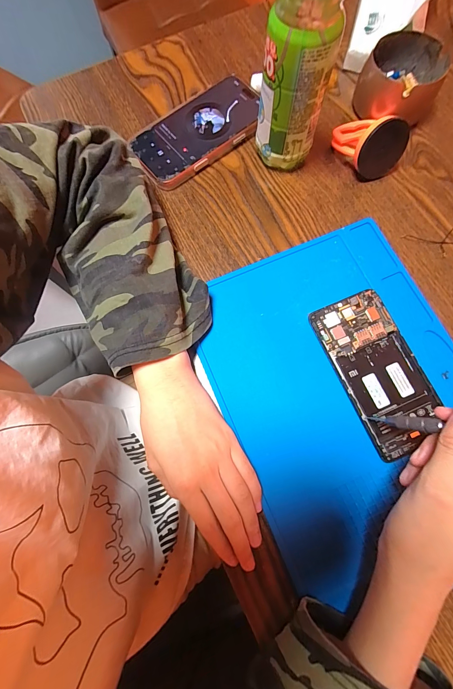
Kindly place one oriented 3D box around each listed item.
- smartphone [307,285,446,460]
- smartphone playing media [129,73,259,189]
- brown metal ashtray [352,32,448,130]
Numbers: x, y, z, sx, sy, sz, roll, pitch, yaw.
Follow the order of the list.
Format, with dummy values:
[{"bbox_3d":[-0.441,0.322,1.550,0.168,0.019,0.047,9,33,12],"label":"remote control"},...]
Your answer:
[{"bbox_3d":[0.141,0.023,0.270,0.072,0.009,0.144,-23,76,-5],"label":"smartphone"},{"bbox_3d":[-0.030,-0.248,0.340,0.160,0.017,0.080,-37,78,-8],"label":"smartphone playing media"},{"bbox_3d":[0.197,-0.297,0.330,0.083,0.050,0.089,0,75,1],"label":"brown metal ashtray"}]

